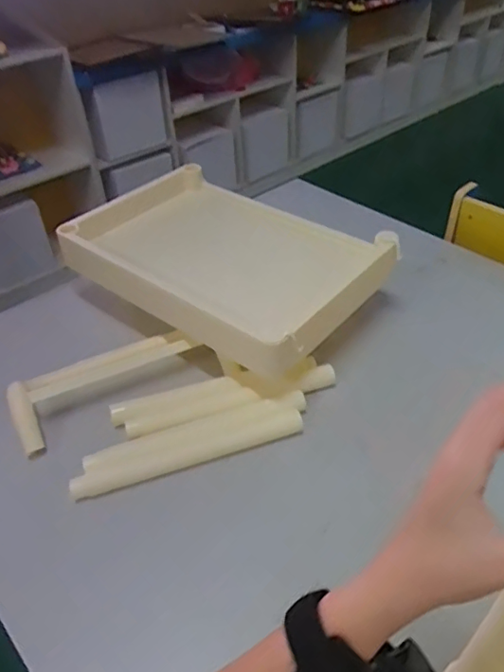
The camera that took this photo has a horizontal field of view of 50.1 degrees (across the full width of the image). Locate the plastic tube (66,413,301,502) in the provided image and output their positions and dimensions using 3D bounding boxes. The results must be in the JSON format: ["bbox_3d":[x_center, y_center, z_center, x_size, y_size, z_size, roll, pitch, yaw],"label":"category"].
[{"bbox_3d":[-0.077,0.151,0.706,0.312,0.024,0.033,-15,43,-14],"label":"plastic tube"}]

